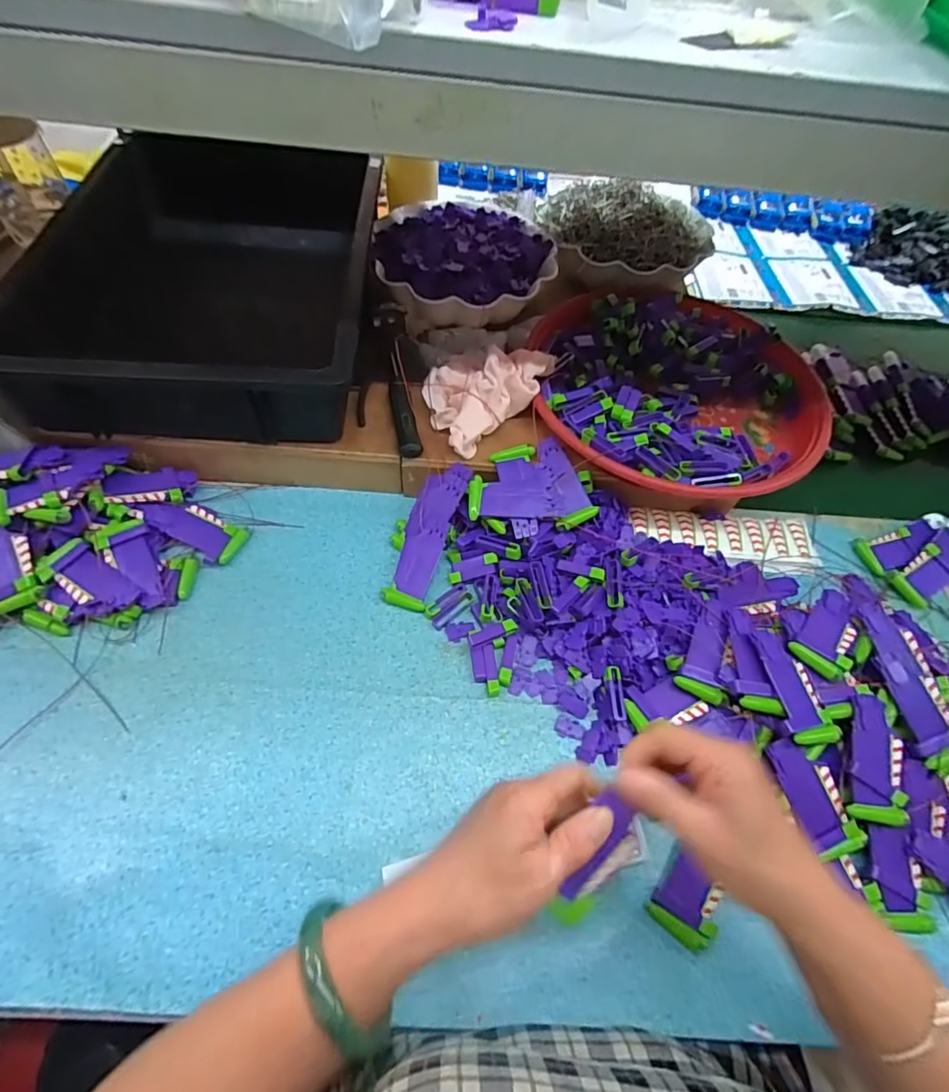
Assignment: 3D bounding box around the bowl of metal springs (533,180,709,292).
[{"bbox_3d":[0.194,-0.396,0.677,0.221,0.084,0.187,0,57,-5],"label":"bowl of metal springs"}]

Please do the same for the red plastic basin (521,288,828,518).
[{"bbox_3d":[0.213,-0.150,0.580,0.291,0.108,0.281,2,56,-3],"label":"red plastic basin"}]

